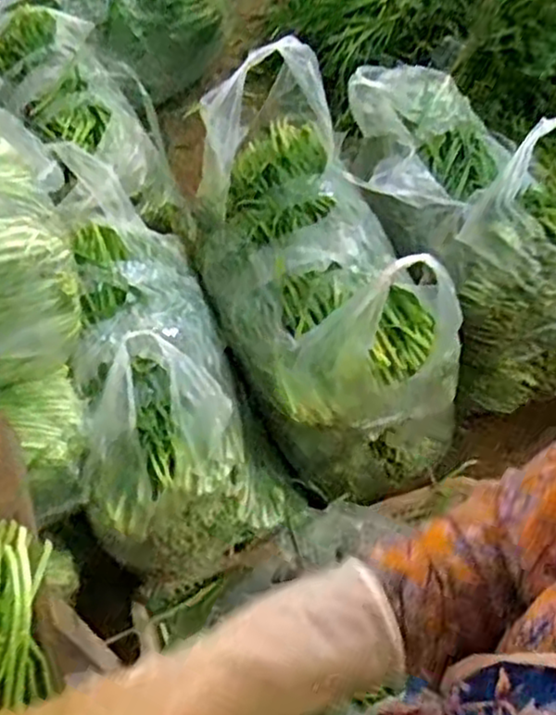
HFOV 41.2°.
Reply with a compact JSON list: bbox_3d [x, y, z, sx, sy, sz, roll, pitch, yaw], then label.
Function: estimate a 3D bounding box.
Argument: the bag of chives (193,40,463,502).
[{"bbox_3d":[0.052,-0.120,1.252,0.313,0.471,0.586,-20,58,-11],"label":"bag of chives"}]

